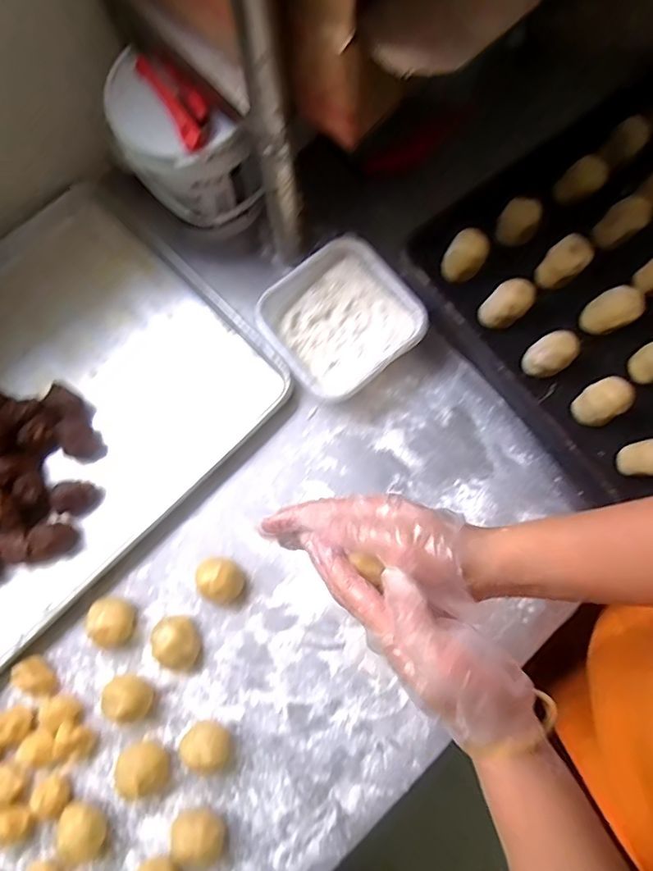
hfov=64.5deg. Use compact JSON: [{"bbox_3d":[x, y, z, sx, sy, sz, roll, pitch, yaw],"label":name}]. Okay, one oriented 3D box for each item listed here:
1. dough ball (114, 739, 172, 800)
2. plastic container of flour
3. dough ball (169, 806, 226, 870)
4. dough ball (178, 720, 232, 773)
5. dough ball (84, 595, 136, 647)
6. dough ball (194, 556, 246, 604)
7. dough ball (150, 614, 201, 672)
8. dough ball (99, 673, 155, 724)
[{"bbox_3d":[-0.185,0.333,0.522,0.046,0.046,0.045,0,76,1],"label":"dough ball"},{"bbox_3d":[0.015,-0.132,0.623,0.162,0.063,0.162,-38,78,-8],"label":"plastic container of flour"},{"bbox_3d":[-0.126,0.394,0.505,0.053,0.044,0.043,28,78,8],"label":"dough ball"},{"bbox_3d":[-0.121,0.313,0.526,0.046,0.039,0.045,2,76,1],"label":"dough ball"},{"bbox_3d":[-0.233,0.201,0.559,0.048,0.036,0.051,5,76,2],"label":"dough ball"},{"bbox_3d":[-0.118,0.157,0.570,0.055,0.037,0.048,40,80,10],"label":"dough ball"},{"bbox_3d":[-0.161,0.221,0.552,0.042,0.034,0.055,-12,76,-2],"label":"dough ball"},{"bbox_3d":[-0.207,0.270,0.535,0.047,0.044,0.039,9,76,3],"label":"dough ball"}]

